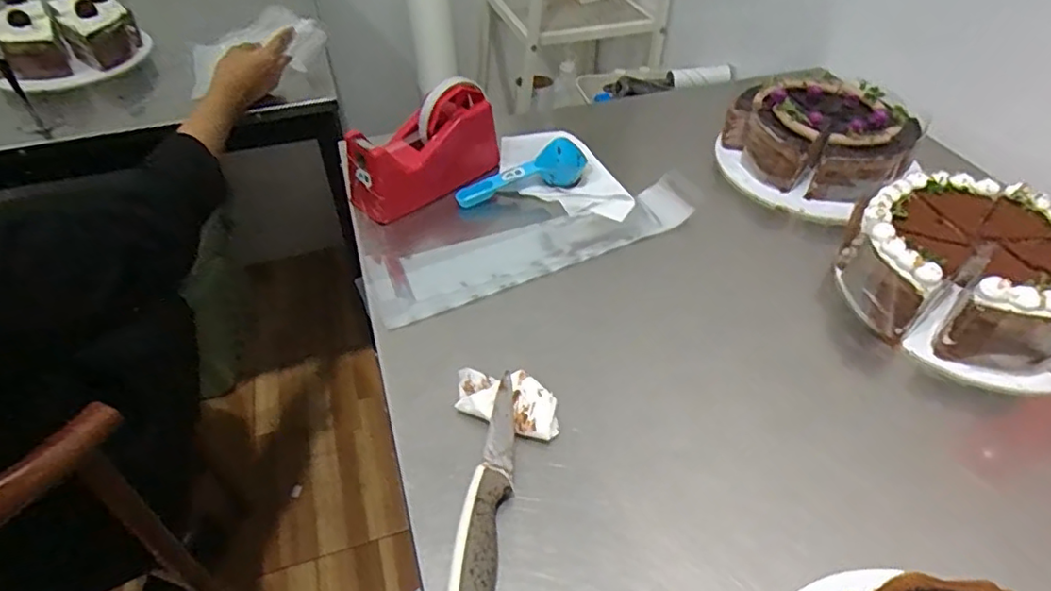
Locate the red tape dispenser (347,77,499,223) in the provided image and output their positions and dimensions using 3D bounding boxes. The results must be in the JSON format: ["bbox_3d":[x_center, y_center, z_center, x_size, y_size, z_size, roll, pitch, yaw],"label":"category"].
[{"bbox_3d":[-0.097,-0.149,0.615,0.171,0.101,0.060,-22,49,-20],"label":"red tape dispenser"}]

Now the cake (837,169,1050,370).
[{"bbox_3d":[0.366,-0.022,0.498,0.169,0.065,0.168,0,45,0],"label":"cake"}]

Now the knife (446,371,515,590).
[{"bbox_3d":[-0.025,0.131,0.379,0.027,0.024,0.184,4,45,3],"label":"knife"}]

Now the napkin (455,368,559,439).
[{"bbox_3d":[-0.013,0.076,0.441,0.082,0.019,0.042,21,48,19],"label":"napkin"}]

